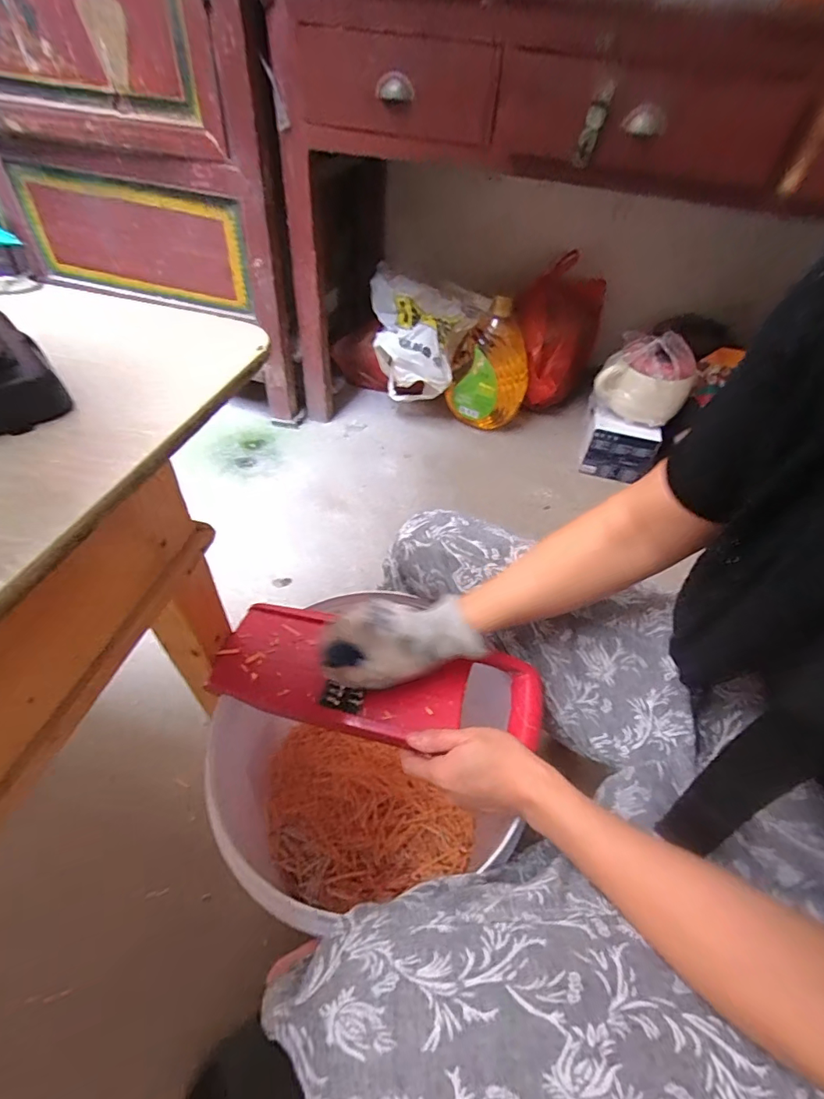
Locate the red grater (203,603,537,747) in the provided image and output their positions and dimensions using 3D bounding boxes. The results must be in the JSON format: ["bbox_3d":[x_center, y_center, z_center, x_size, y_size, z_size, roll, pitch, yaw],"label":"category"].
[{"bbox_3d":[-0.034,0.121,0.458,0.306,0.021,0.113,7,46,5],"label":"red grater"}]

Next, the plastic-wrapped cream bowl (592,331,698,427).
[{"bbox_3d":[0.582,-0.429,1.181,0.198,0.182,0.160,34,53,23],"label":"plastic-wrapped cream bowl"}]

